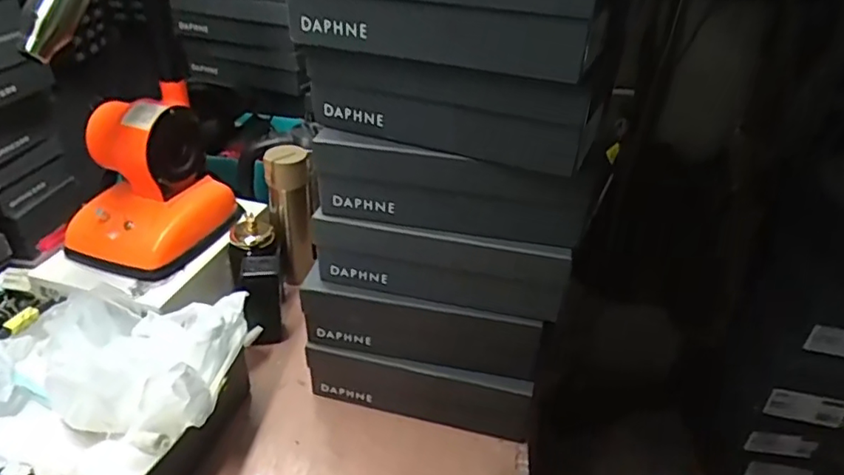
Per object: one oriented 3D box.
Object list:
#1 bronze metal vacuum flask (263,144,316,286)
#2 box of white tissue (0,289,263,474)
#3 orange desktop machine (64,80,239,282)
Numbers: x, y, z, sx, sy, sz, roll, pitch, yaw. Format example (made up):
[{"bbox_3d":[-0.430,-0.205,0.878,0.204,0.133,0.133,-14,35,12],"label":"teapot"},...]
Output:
[{"bbox_3d":[-0.213,-0.032,0.965,0.065,0.245,0.052,-7,35,-15],"label":"bronze metal vacuum flask"},{"bbox_3d":[-0.418,0.170,0.720,0.373,0.144,0.298,10,34,10],"label":"box of white tissue"},{"bbox_3d":[-0.402,-0.084,0.871,0.184,0.202,0.210,19,36,22],"label":"orange desktop machine"}]

